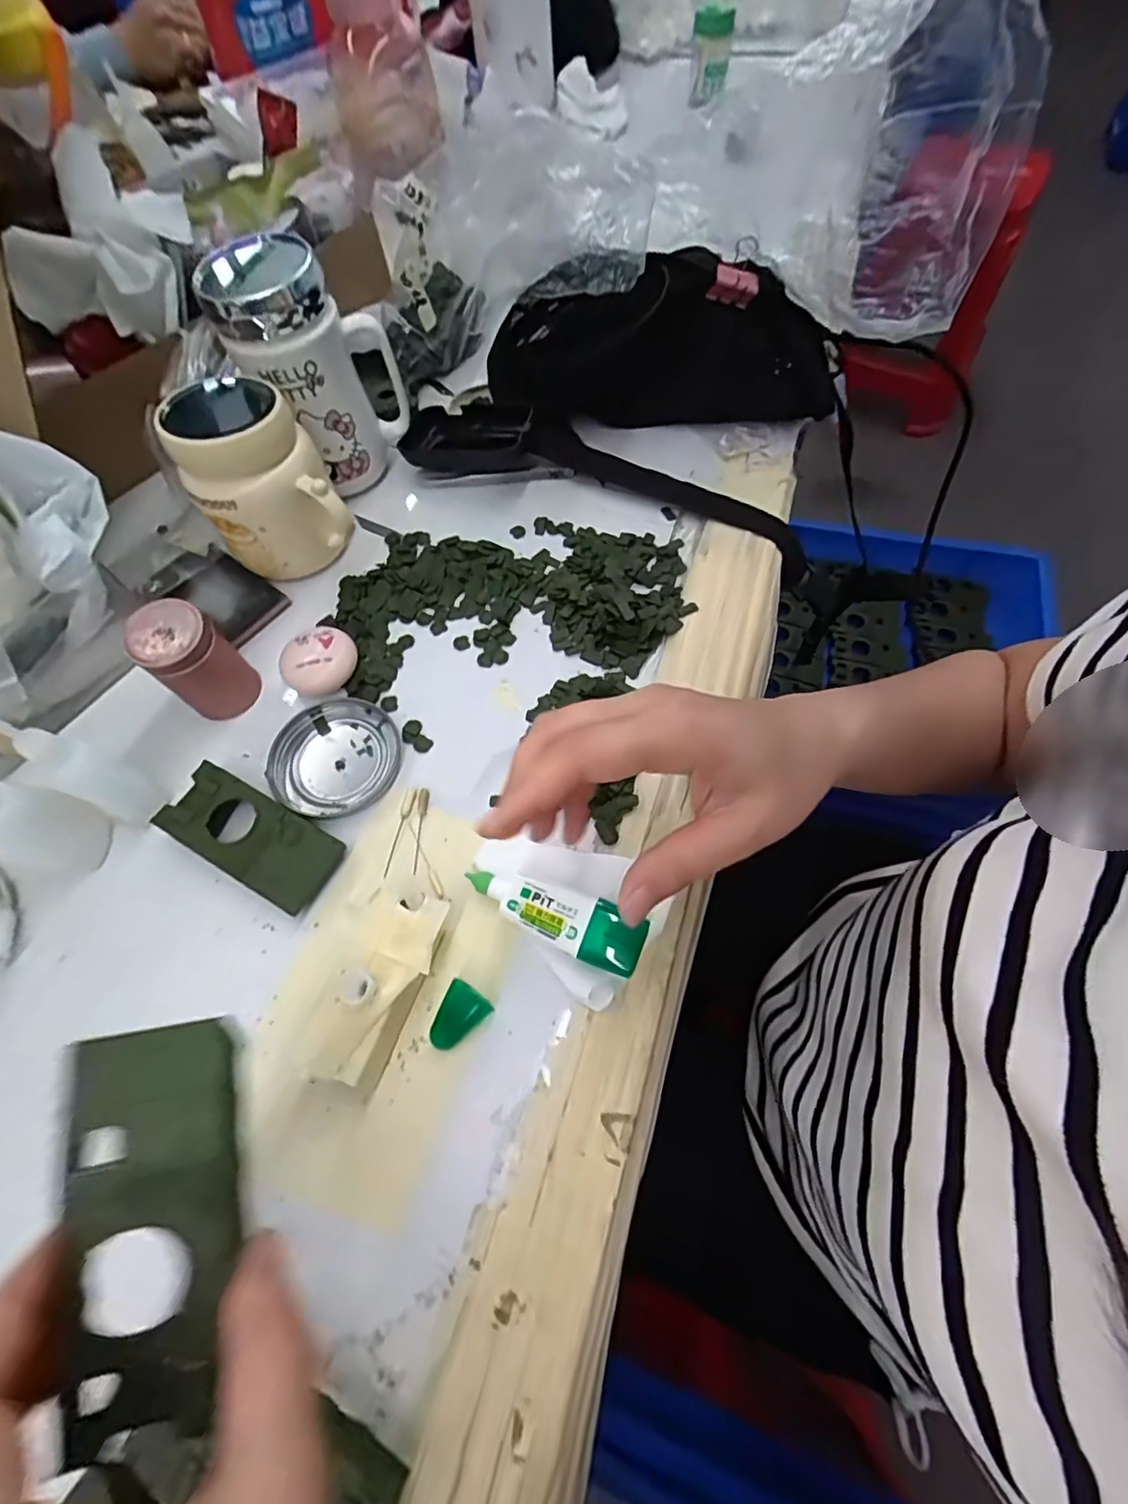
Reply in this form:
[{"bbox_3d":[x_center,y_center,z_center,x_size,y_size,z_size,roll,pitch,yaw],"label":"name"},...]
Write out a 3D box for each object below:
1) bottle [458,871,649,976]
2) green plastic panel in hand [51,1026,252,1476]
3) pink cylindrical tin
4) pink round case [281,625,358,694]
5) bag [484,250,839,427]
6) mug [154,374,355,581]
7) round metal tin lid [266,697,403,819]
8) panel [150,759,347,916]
[{"bbox_3d":[-0.005,0.087,0.298,0.093,0.028,0.031,17,67,11],"label":"bottle"},{"bbox_3d":[-0.119,0.136,0.166,0.049,0.016,0.102,-7,77,-3],"label":"green plastic panel in hand"},{"bbox_3d":[-0.226,-0.056,0.346,0.037,0.066,0.045,35,71,18],"label":"pink cylindrical tin"},{"bbox_3d":[-0.160,-0.059,0.373,0.040,0.022,0.048,35,71,18],"label":"pink round case"},{"bbox_3d":[0.078,-0.304,0.422,0.262,0.107,0.054,2,65,4],"label":"bag"},{"bbox_3d":[-0.200,-0.176,0.378,0.084,0.110,0.078,-28,67,-10],"label":"mug"},{"bbox_3d":[-0.145,0.003,0.355,0.081,0.006,0.076,-1,64,3],"label":"round metal tin lid"},{"bbox_3d":[-0.179,0.048,0.326,0.104,0.019,0.046,26,69,15],"label":"panel"}]

